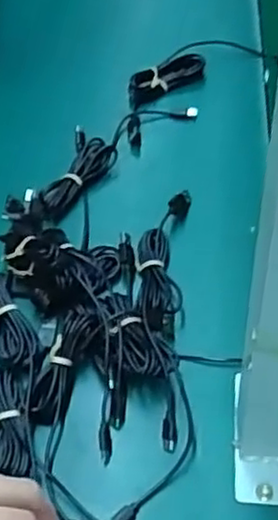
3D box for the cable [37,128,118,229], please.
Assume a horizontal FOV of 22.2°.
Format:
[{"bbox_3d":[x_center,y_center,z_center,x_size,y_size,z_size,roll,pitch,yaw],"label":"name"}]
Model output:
[{"bbox_3d":[-0.068,-0.072,0.674,0.042,0.028,0.108,26,63,17],"label":"cable"}]

